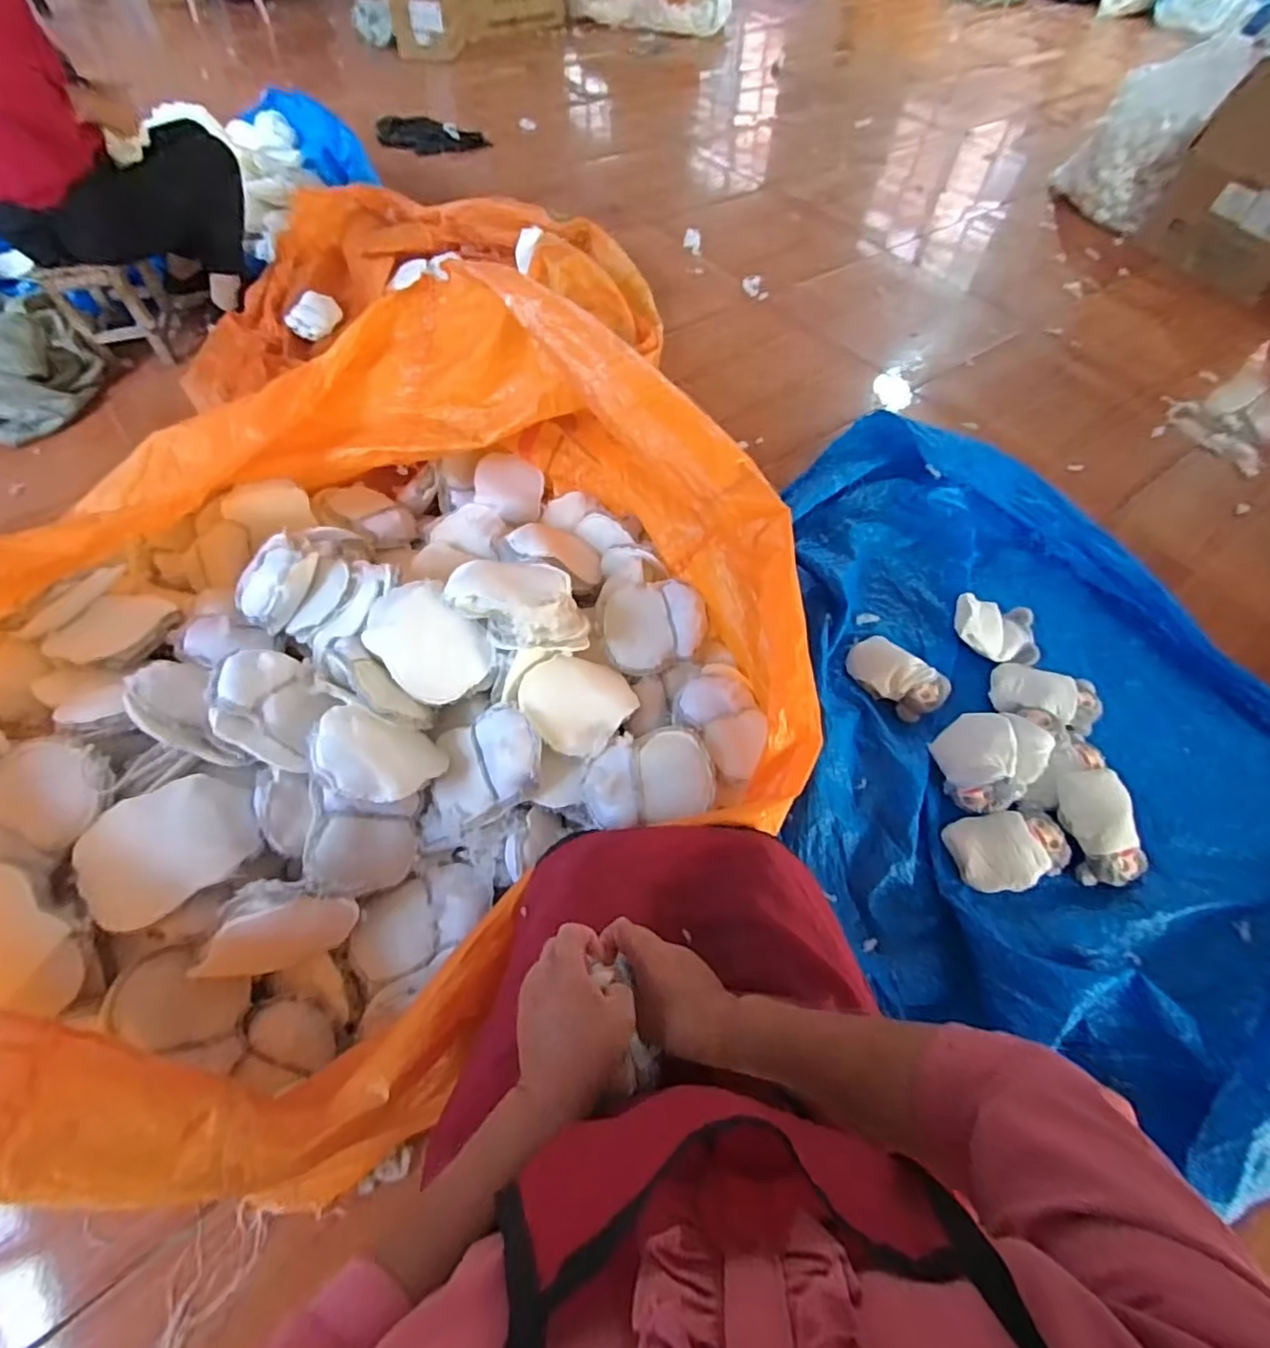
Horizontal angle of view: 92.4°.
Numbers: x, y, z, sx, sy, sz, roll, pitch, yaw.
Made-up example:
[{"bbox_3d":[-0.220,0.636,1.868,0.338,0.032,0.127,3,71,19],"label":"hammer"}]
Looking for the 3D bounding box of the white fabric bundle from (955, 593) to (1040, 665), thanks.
[{"bbox_3d":[0.723,-0.090,1.221,0.169,0.066,0.117,15,59,7],"label":"white fabric bundle"}]

